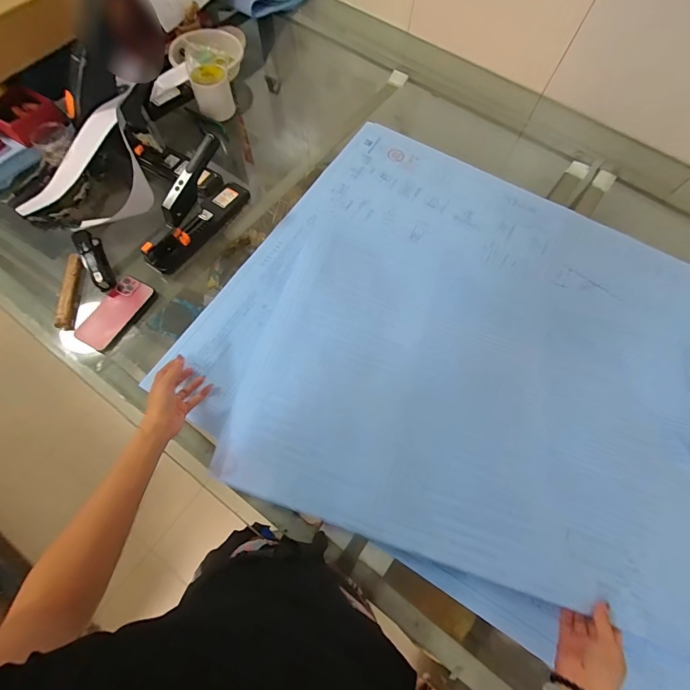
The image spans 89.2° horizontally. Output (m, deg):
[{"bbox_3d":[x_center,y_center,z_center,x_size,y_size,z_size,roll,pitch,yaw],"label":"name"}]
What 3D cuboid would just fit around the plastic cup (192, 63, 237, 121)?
[{"bbox_3d":[-0.346,-0.663,0.923,0.093,0.110,0.078,-10,66,-7],"label":"plastic cup"}]

